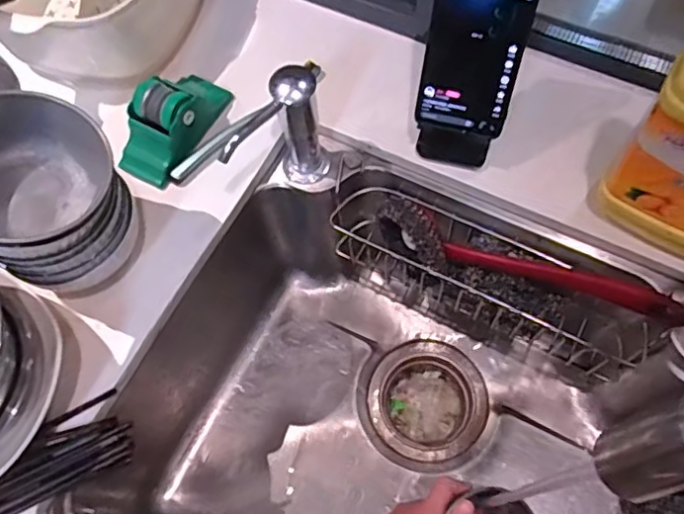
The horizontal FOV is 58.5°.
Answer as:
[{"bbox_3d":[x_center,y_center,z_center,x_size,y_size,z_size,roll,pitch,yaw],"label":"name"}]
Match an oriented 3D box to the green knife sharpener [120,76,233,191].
[{"bbox_3d":[-0.164,-0.134,0.586,0.053,0.060,0.121,29,71,14],"label":"green knife sharpener"}]

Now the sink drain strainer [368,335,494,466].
[{"bbox_3d":[0.103,0.179,0.746,0.135,0.069,0.133,31,71,14],"label":"sink drain strainer"}]

